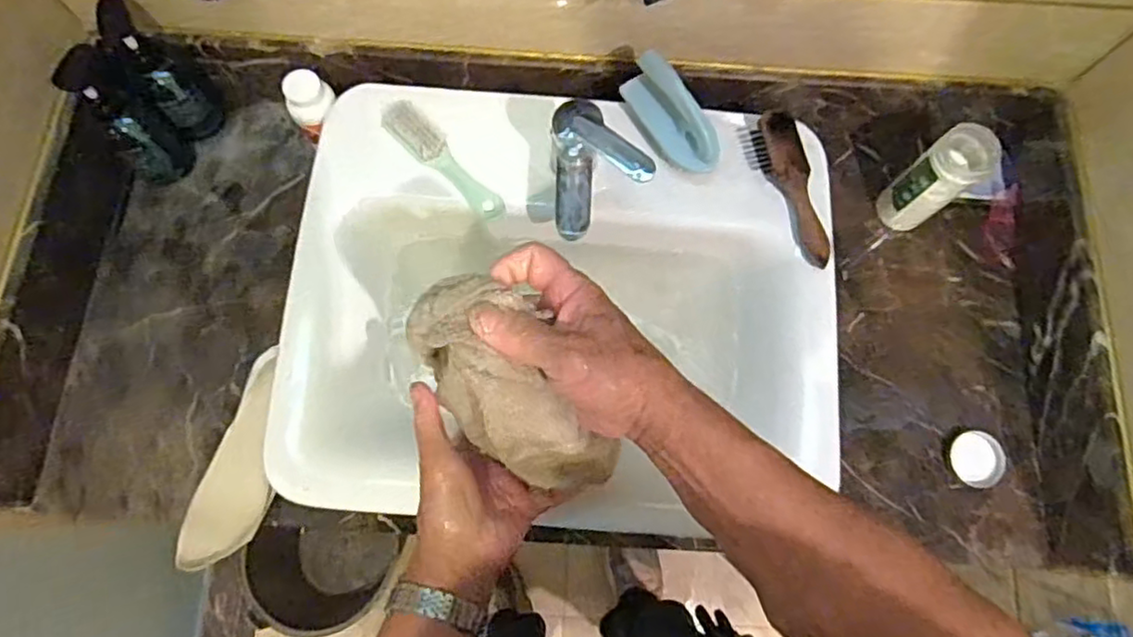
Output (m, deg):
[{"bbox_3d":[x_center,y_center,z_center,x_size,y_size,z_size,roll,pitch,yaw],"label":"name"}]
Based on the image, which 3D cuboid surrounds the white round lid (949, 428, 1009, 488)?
[{"bbox_3d":[0.442,0.151,0.708,0.060,0.006,0.058,0,76,-1],"label":"white round lid"}]

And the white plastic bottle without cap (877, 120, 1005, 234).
[{"bbox_3d":[0.407,-0.152,0.734,0.074,0.126,0.060,-36,79,-9],"label":"white plastic bottle without cap"}]

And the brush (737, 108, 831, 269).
[{"bbox_3d":[0.224,-0.131,0.666,0.052,0.024,0.163,-14,77,-4],"label":"brush"}]

